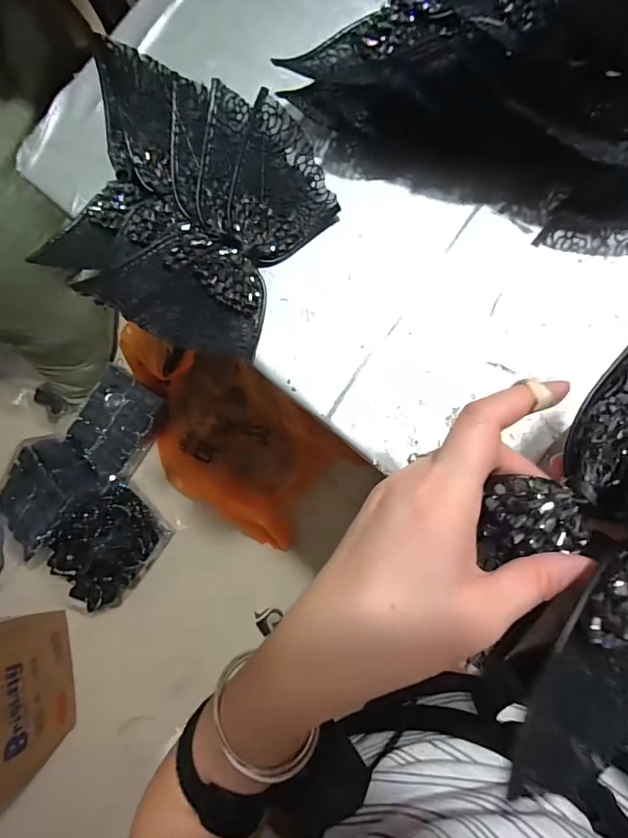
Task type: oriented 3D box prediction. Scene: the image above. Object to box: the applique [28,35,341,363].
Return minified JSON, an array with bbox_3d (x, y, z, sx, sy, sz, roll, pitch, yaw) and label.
[{"bbox_3d":[-0.117,-0.176,0.343,0.240,0.054,0.199,29,88,9],"label":"applique"}]

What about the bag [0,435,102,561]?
[{"bbox_3d":[-0.677,0.189,1.026,0.274,0.099,0.190,-42,81,2],"label":"bag"}]

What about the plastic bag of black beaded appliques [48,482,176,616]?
[{"bbox_3d":[-0.522,0.317,1.016,0.221,0.091,0.303,37,90,10],"label":"plastic bag of black beaded appliques"}]

